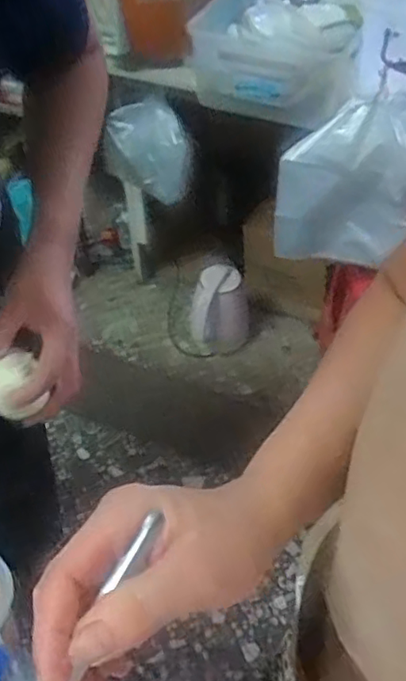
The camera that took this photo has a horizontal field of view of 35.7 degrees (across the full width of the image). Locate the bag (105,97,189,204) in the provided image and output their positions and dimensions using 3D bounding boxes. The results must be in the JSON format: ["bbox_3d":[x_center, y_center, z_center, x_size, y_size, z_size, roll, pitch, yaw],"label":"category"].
[{"bbox_3d":[-0.130,-0.445,1.489,0.201,0.244,0.077,0,49,0],"label":"bag"}]

